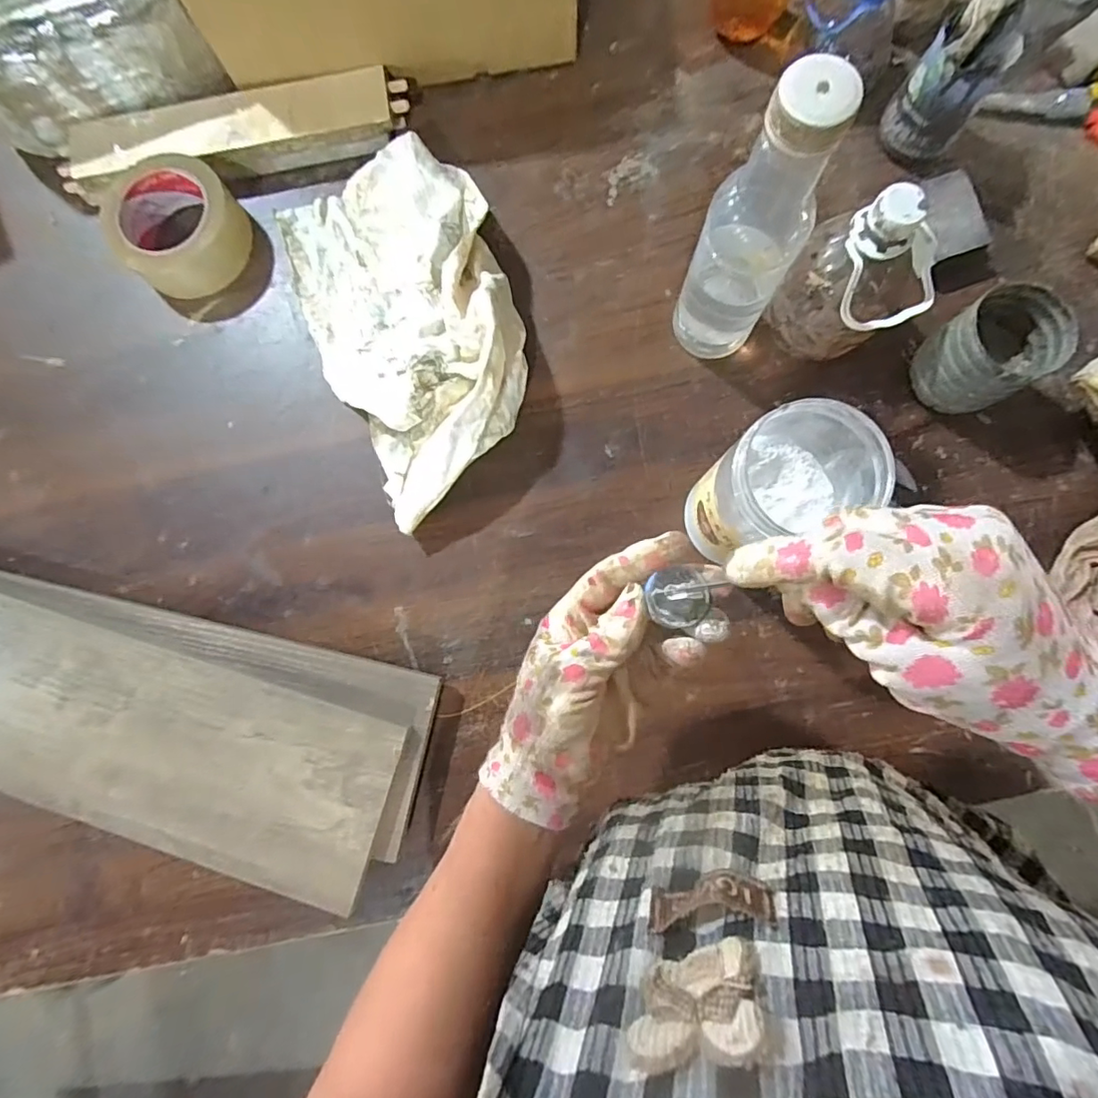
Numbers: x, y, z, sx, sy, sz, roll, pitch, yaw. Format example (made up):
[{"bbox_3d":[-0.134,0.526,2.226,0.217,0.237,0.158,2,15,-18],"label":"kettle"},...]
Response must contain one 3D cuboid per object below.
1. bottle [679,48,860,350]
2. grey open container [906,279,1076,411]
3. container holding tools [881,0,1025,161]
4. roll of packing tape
[{"bbox_3d":[0.134,-0.201,0.356,0.063,0.211,0.054,33,86,4],"label":"bottle"},{"bbox_3d":[0.331,-0.148,0.406,0.071,0.078,0.068,0,85,2],"label":"grey open container"},{"bbox_3d":[0.318,-0.369,0.421,0.062,0.101,0.070,37,87,5],"label":"container holding tools"},{"bbox_3d":[-0.323,-0.286,0.469,0.101,0.046,0.108,0,85,2],"label":"roll of packing tape"}]

